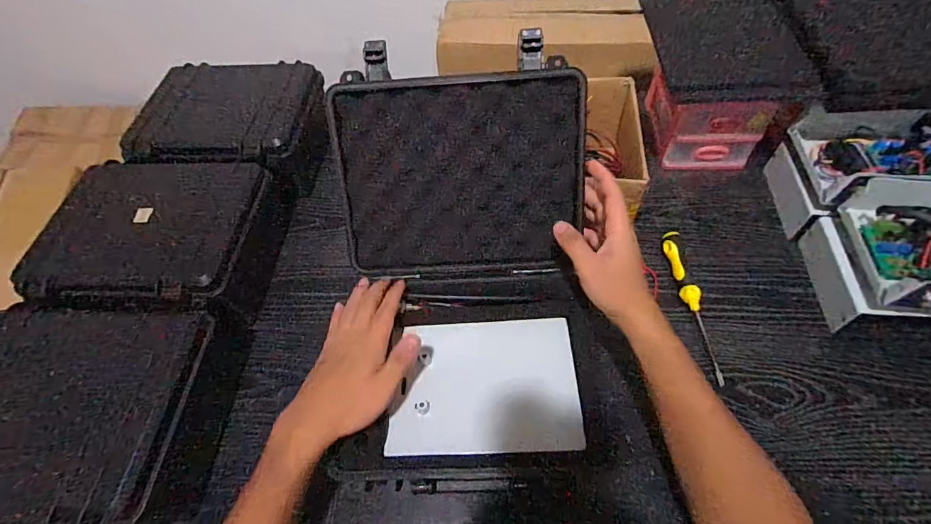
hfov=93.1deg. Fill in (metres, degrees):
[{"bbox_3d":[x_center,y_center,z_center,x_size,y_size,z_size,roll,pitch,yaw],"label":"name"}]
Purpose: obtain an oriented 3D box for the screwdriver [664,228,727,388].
[{"bbox_3d":[0.302,0.054,0.582,0.021,0.036,0.208,-8,57,0],"label":"screwdriver"}]

